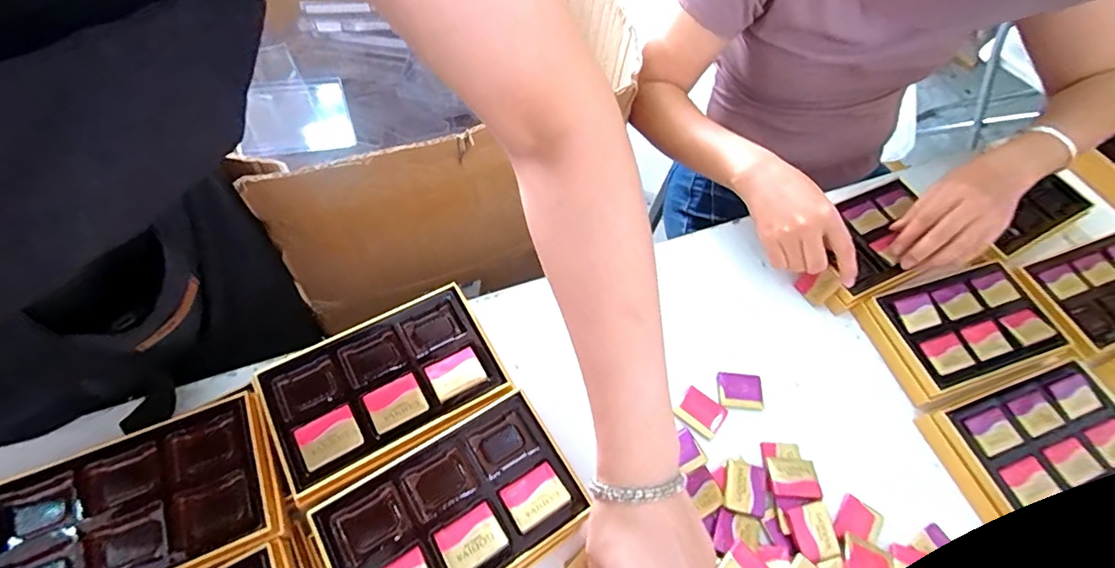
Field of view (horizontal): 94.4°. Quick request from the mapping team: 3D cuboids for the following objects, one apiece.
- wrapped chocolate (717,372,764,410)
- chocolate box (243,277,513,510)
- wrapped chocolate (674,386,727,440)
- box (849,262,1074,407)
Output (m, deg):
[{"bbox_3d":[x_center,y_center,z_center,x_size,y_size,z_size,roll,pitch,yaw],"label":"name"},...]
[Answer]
[{"bbox_3d":[0.163,0.096,0.463,0.037,0.009,0.033,7,60,-1],"label":"wrapped chocolate"},{"bbox_3d":[-0.131,0.077,0.391,0.164,0.023,0.104,-25,65,-18],"label":"chocolate box"},{"bbox_3d":[0.124,0.112,0.449,0.038,0.005,0.031,38,64,16],"label":"wrapped chocolate"},{"bbox_3d":[0.385,0.040,0.492,0.167,0.027,0.101,-15,62,-13],"label":"box"}]

